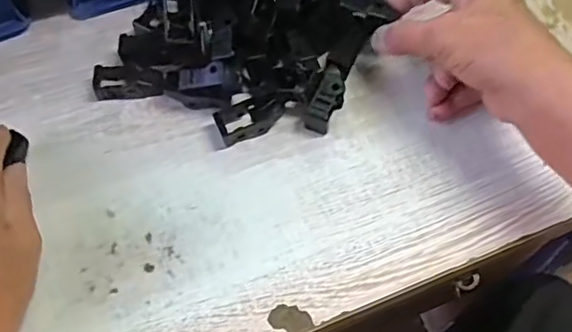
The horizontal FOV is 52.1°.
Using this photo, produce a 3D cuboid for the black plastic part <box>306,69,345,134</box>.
[{"bbox_3d":[0.030,-0.047,0.424,0.020,0.016,0.047,21,89,10],"label":"black plastic part"}]

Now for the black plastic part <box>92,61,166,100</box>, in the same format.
[{"bbox_3d":[-0.116,-0.063,0.436,0.051,0.016,0.023,-5,64,-3],"label":"black plastic part"}]

